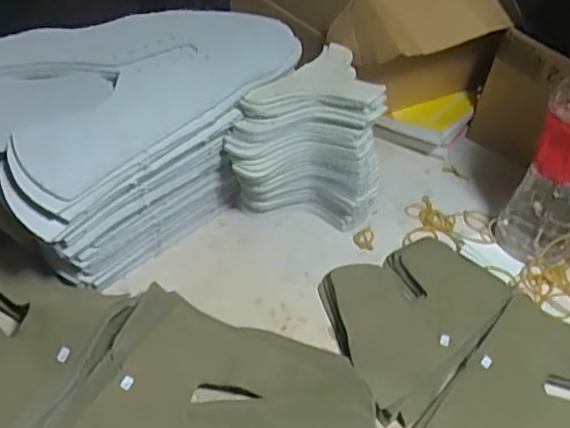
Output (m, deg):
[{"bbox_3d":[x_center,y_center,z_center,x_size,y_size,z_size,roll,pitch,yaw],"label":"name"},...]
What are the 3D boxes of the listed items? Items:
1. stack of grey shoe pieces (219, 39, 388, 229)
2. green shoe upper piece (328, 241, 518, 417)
[{"bbox_3d":[0.010,-0.062,0.508,0.121,0.114,0.114,-1,39,-9],"label":"stack of grey shoe pieces"},{"bbox_3d":[0.087,0.066,0.431,0.157,0.019,0.100,-25,48,-33],"label":"green shoe upper piece"}]

